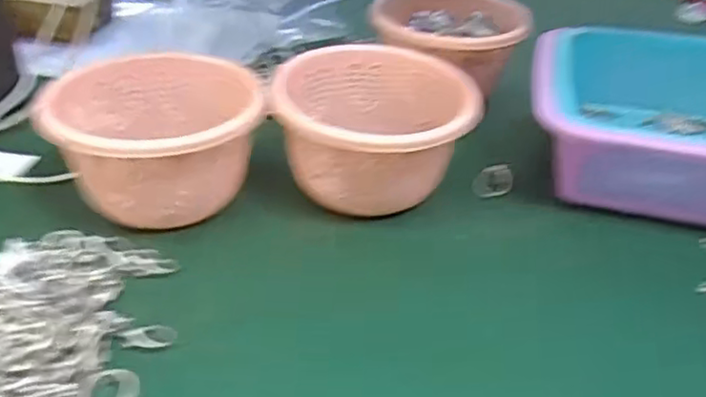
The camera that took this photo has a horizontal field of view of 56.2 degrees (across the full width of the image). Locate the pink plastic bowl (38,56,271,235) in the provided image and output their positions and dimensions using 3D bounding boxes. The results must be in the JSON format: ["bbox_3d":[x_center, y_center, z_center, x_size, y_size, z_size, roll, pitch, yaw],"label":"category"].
[{"bbox_3d":[-0.152,-0.040,0.488,0.128,0.079,0.137,-10,37,-21],"label":"pink plastic bowl"}]

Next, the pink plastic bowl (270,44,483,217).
[{"bbox_3d":[0.017,-0.050,0.518,0.147,0.088,0.132,10,35,7],"label":"pink plastic bowl"}]

